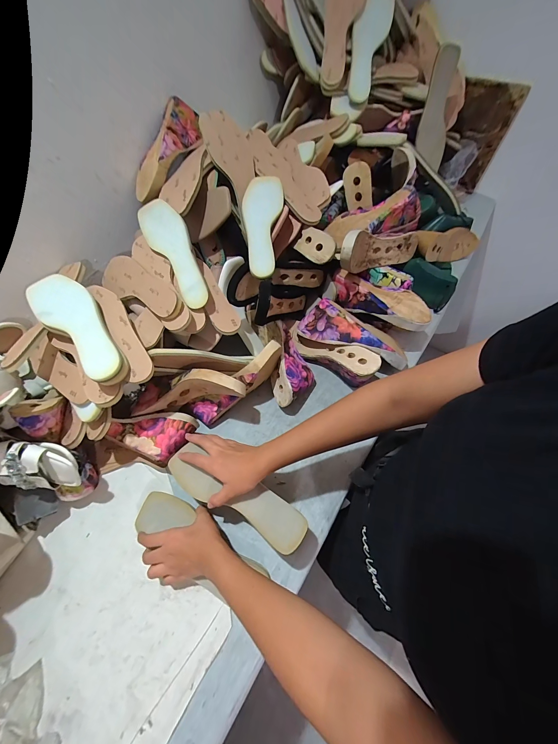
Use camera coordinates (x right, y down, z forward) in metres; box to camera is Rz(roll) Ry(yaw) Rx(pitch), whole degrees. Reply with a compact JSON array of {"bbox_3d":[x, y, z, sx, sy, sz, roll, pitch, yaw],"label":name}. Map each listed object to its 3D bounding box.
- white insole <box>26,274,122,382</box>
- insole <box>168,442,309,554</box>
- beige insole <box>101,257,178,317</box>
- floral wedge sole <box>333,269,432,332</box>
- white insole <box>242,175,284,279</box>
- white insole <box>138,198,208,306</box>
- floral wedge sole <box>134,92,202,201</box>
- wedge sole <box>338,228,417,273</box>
[{"bbox_3d":[-0.316,-0.082,0.438,0.242,0.017,0.078,38,69,21],"label":"white insole"},{"bbox_3d":[-0.070,0.191,0.435,0.236,0.014,0.071,20,64,14],"label":"insole"},{"bbox_3d":[-0.270,-0.166,0.527,0.231,0.010,0.071,31,94,27],"label":"beige insole"},{"bbox_3d":[0.213,-0.148,0.593,0.213,0.057,0.080,27,66,17],"label":"floral wedge sole"},{"bbox_3d":[-0.034,-0.301,0.560,0.079,0.017,0.242,1,74,3],"label":"white insole"},{"bbox_3d":[-0.195,-0.227,0.524,0.077,0.017,0.233,-31,80,10],"label":"white insole"},{"bbox_3d":[-0.237,-0.461,0.577,0.073,0.066,0.215,23,84,15],"label":"floral wedge sole"},{"bbox_3d":[0.205,-0.264,0.596,0.229,0.079,0.066,-17,59,-29],"label":"wedge sole"}]

